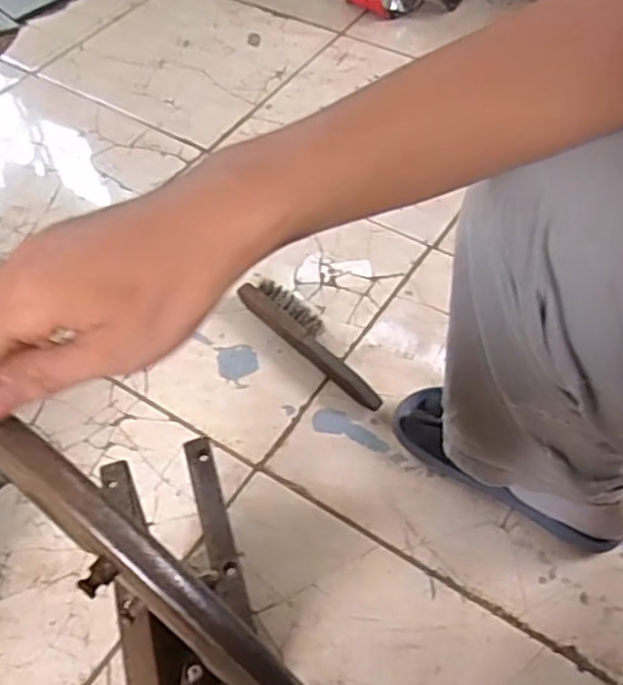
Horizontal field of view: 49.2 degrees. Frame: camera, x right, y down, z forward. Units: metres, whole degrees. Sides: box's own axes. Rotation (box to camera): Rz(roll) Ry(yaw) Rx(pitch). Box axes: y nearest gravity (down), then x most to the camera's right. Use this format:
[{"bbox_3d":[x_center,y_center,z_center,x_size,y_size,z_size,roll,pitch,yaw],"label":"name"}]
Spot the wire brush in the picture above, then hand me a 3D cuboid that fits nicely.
[{"bbox_3d":[0.003,-0.006,0.845,0.235,0.037,0.054,36,62,23],"label":"wire brush"}]

